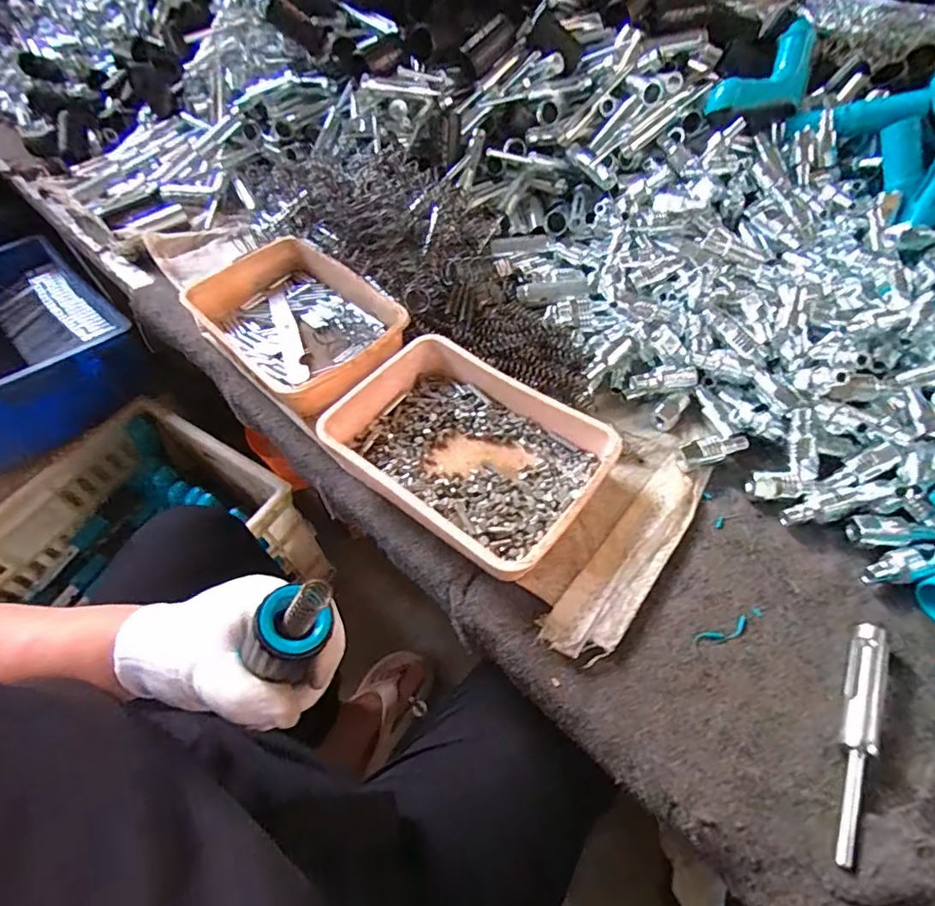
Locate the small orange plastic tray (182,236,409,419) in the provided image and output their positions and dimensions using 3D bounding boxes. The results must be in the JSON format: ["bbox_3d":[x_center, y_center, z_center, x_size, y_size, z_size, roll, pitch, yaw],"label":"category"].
[{"bbox_3d":[-0.161,-0.125,0.505,0.138,0.041,0.209,-41,62,-21],"label":"small orange plastic tray"}]

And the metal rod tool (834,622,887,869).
[{"bbox_3d":[0.220,0.158,0.298,0.018,0.014,0.131,23,61,19],"label":"metal rod tool"}]

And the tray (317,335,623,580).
[{"bbox_3d":[0.002,-0.006,0.409,0.197,0.042,0.153,32,64,23],"label":"tray"}]

